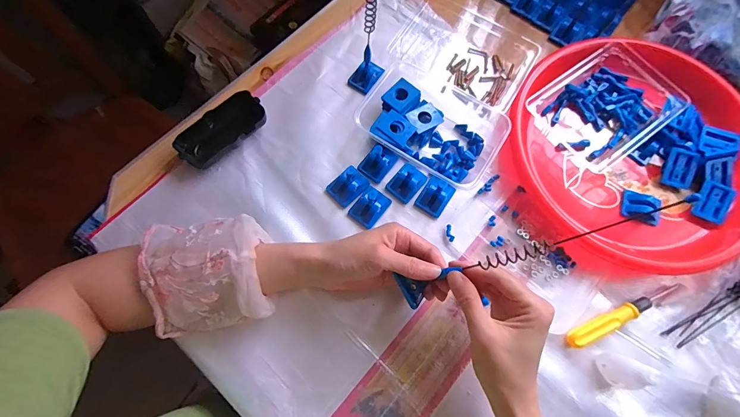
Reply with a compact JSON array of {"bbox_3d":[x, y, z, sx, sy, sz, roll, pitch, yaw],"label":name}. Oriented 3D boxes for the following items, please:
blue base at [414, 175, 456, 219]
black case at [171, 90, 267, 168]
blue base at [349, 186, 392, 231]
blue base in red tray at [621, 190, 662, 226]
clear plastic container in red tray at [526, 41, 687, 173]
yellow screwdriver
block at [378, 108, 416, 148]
[{"bbox_3d":[0.078,-0.016,0.415,0.034,0.018,0.044,31,74,8],"label":"blue base"},{"bbox_3d":[-0.177,-0.093,0.423,0.107,0.024,0.049,-43,78,-14],"label":"black case"},{"bbox_3d":[0.000,-0.003,0.408,0.034,0.018,0.043,36,74,10],"label":"blue base"},{"bbox_3d":[0.320,-0.002,0.412,0.042,0.011,0.033,19,72,4],"label":"blue base in red tray"},{"bbox_3d":[0.295,-0.127,0.445,0.165,0.036,0.126,-35,76,-12],"label":"clear plastic container in red tray"},{"bbox_3d":[0.274,0.112,0.378,0.143,0.015,0.017,-22,74,-8],"label":"yellow screwdriver"},{"bbox_3d":[0.033,-0.099,0.431,0.042,0.004,0.033,37,75,10],"label":"block"}]

